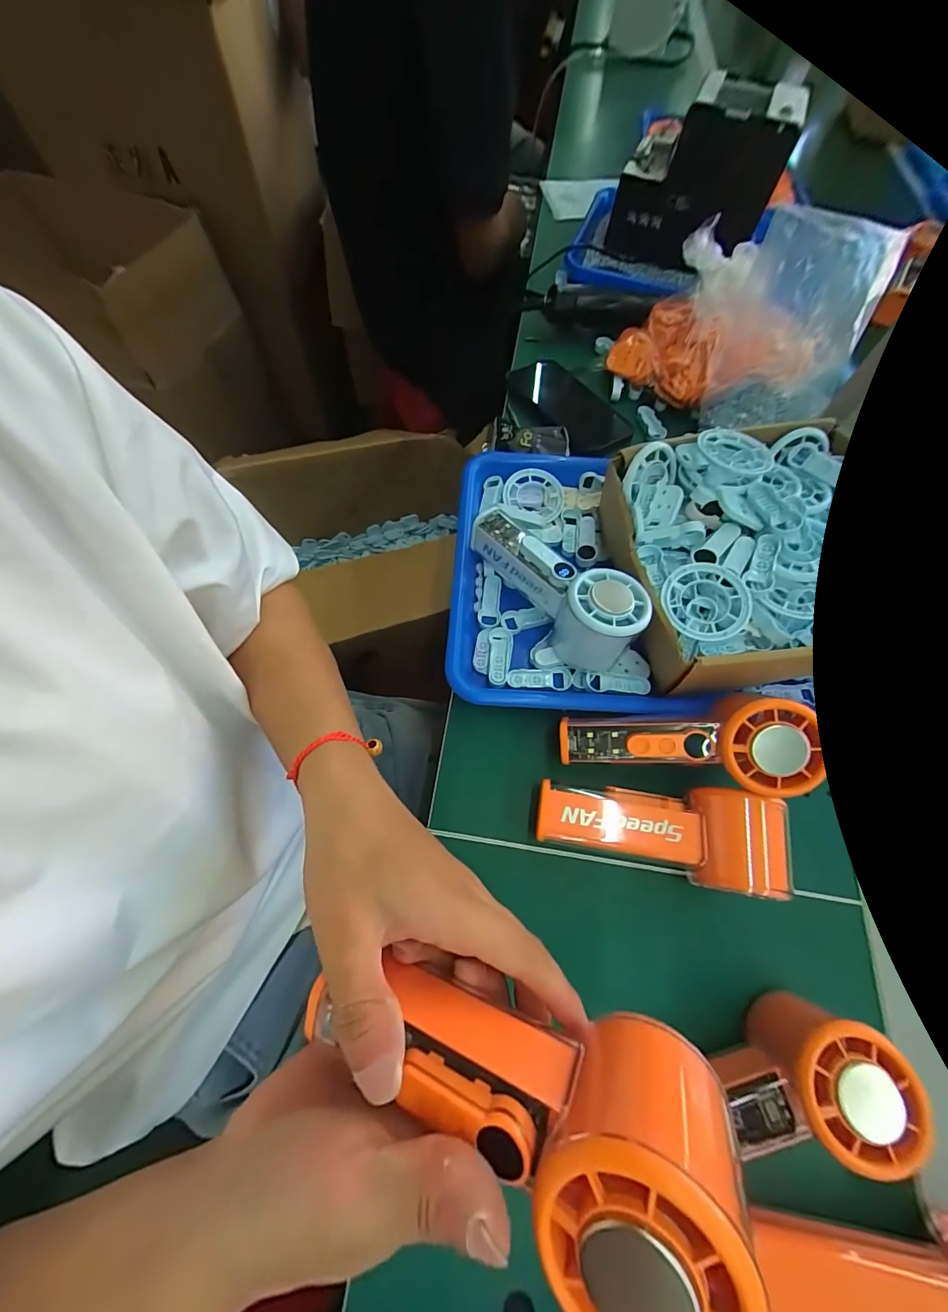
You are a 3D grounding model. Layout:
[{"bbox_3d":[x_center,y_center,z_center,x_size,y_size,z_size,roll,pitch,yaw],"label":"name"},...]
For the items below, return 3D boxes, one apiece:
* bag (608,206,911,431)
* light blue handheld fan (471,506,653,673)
[{"bbox_3d":[0.253,-0.319,0.402,0.201,0.151,0.092,32,68,11],"label":"bag"},{"bbox_3d":[0.059,-0.055,0.335,0.054,0.068,0.149,-38,73,-17],"label":"light blue handheld fan"}]

